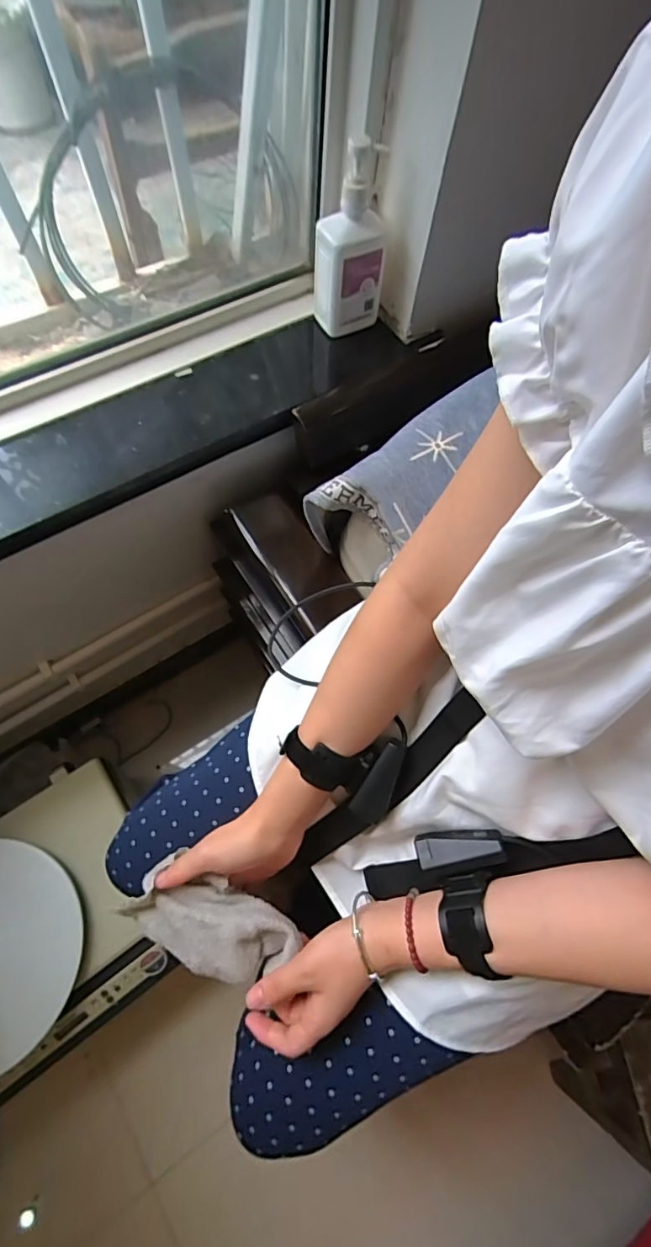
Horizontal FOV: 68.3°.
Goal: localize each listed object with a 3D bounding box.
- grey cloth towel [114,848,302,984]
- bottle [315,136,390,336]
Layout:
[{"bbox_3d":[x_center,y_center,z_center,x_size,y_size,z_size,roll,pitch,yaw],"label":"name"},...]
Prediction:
[{"bbox_3d":[-0.105,0.270,0.433,0.139,0.035,0.076,29,70,9],"label":"grey cloth towel"},{"bbox_3d":[0.029,-0.468,0.595,0.079,0.185,0.059,-29,72,-13],"label":"bottle"}]

